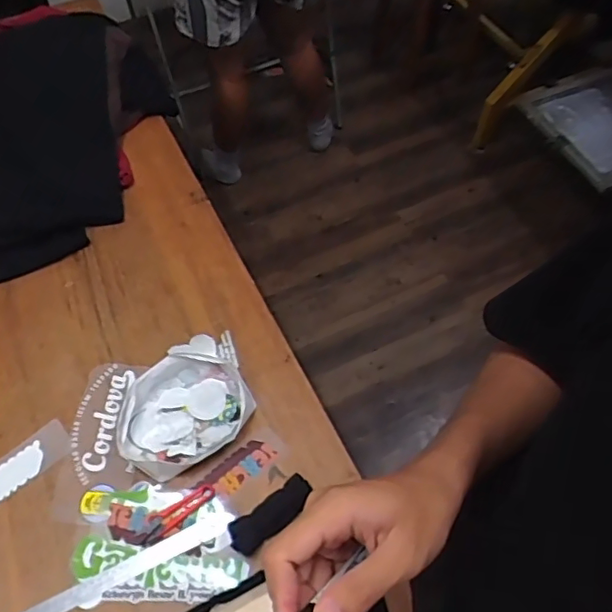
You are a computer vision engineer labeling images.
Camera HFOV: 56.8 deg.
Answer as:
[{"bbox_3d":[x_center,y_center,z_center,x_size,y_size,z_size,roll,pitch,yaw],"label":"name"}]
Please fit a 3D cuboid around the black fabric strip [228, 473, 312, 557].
[{"bbox_3d":[-0.047,0.291,0.789,0.126,0.018,0.047,-33,65,-16],"label":"black fabric strip"}]

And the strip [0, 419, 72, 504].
[{"bbox_3d":[-0.442,0.249,0.832,0.060,0.006,0.196,41,69,21],"label":"strip"}]

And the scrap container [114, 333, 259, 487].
[{"bbox_3d":[-0.187,0.154,0.859,0.206,0.039,0.177,-35,65,-16],"label":"scrap container"}]

